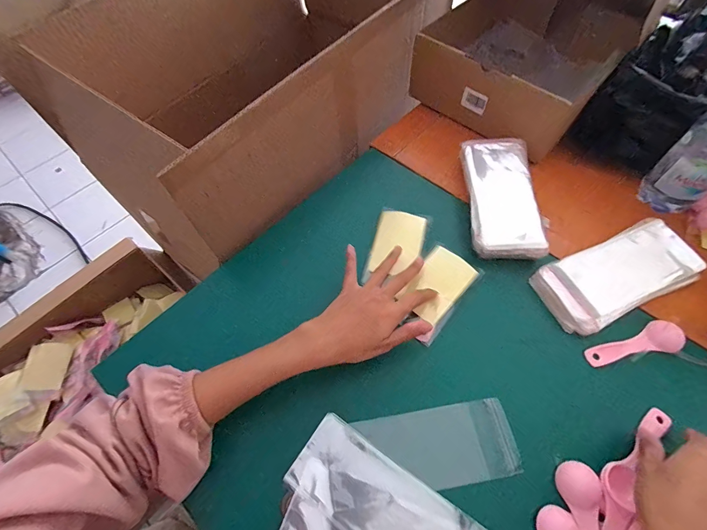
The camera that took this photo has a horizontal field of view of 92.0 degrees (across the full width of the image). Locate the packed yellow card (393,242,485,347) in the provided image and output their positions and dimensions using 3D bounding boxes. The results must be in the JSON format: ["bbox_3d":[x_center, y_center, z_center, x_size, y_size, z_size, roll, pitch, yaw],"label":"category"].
[{"bbox_3d":[0.098,0.031,0.412,0.065,0.006,0.116,38,72,16],"label":"packed yellow card"}]

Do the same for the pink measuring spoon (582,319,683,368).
[{"bbox_3d":[0.314,0.091,0.377,0.104,0.012,0.035,-18,63,-9],"label":"pink measuring spoon"}]

